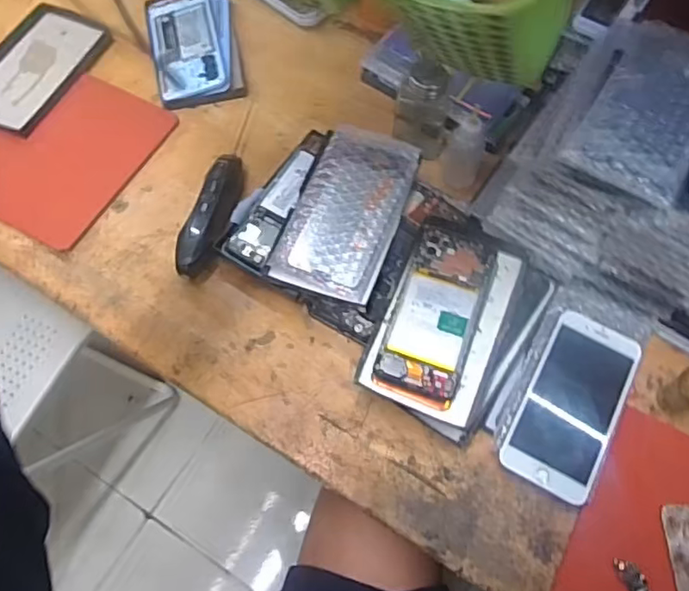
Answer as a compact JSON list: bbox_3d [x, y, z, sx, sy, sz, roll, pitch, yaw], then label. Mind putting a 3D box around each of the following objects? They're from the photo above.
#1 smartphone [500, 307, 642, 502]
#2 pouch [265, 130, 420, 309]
[{"bbox_3d":[0.199,0.092,0.495,0.075,0.015,0.161,27,68,10],"label":"smartphone"},{"bbox_3d":[0.005,-0.084,0.551,0.098,0.023,0.179,20,67,8],"label":"pouch"}]

